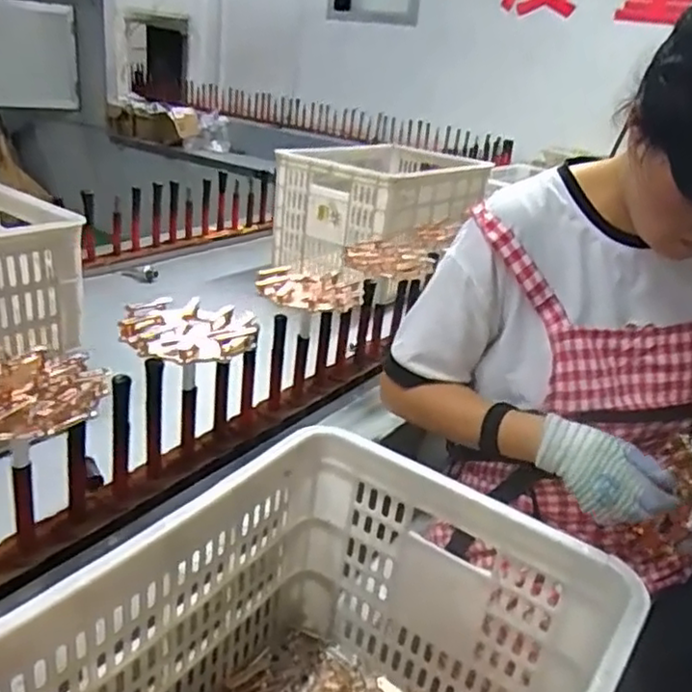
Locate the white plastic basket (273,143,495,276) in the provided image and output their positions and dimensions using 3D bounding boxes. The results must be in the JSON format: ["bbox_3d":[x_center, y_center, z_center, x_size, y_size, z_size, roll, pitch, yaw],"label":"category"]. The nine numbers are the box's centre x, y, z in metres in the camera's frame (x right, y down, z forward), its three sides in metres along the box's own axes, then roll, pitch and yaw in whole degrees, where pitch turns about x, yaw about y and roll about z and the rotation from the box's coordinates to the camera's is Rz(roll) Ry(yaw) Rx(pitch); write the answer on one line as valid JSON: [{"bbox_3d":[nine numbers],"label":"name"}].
[{"bbox_3d":[0.084,-0.326,1.527,0.353,0.212,0.452,21,28,30],"label":"white plastic basket"}]

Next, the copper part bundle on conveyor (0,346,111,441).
[{"bbox_3d":[-0.277,0.037,0.559,0.133,0.024,0.131,5,24,-2],"label":"copper part bundle on conveyor"}]

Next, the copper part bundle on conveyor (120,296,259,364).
[{"bbox_3d":[-0.168,-0.020,0.721,0.136,0.025,0.129,-2,25,-16],"label":"copper part bundle on conveyor"}]

